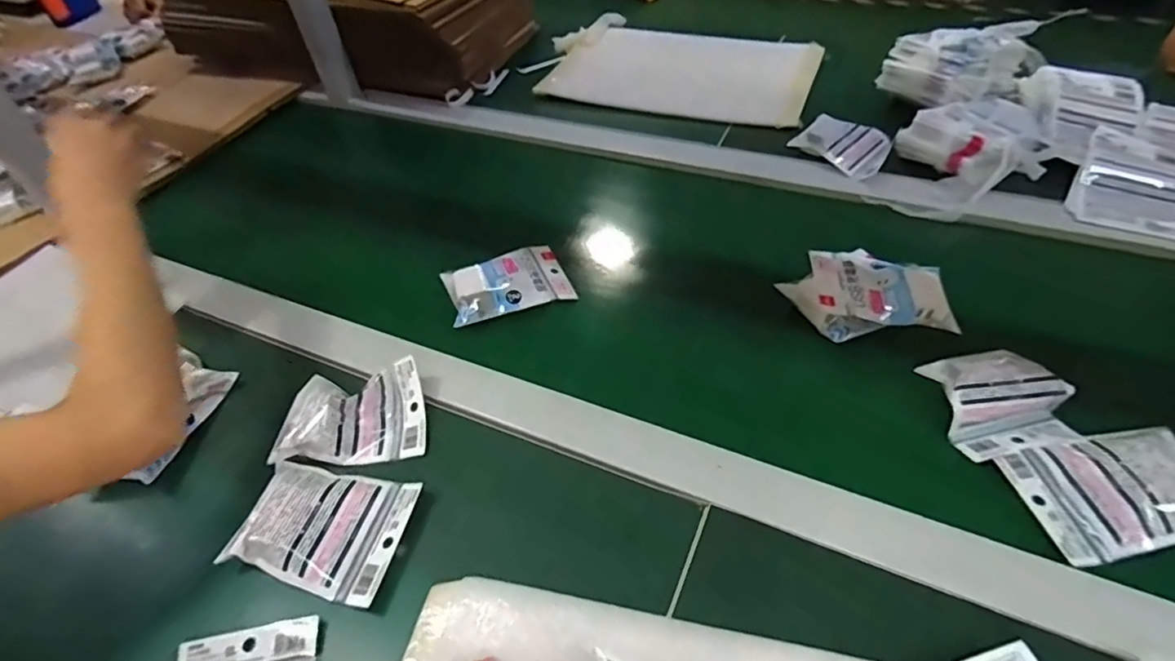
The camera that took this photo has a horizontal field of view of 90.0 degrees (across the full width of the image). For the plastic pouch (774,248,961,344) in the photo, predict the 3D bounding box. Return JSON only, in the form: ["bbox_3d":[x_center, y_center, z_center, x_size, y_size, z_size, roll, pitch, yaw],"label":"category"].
[{"bbox_3d":[0.282,-0.039,0.597,0.153,0.023,0.112,-4,47,2],"label":"plastic pouch"}]

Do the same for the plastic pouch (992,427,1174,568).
[{"bbox_3d":[0.397,0.117,0.441,0.125,0.025,0.091,-10,47,-4],"label":"plastic pouch"}]

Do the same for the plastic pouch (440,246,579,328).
[{"bbox_3d":[-0.089,-0.054,0.660,0.132,0.029,0.087,-21,49,-13],"label":"plastic pouch"}]

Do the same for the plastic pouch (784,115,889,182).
[{"bbox_3d":[0.340,-0.251,0.779,0.112,0.034,0.086,33,58,30],"label":"plastic pouch"}]

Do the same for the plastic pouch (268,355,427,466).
[{"bbox_3d":[-0.212,0.073,0.534,0.120,0.033,0.086,-6,47,0],"label":"plastic pouch"}]

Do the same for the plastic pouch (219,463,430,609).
[{"bbox_3d":[-0.209,0.152,0.463,0.123,0.023,0.095,7,48,12],"label":"plastic pouch"}]

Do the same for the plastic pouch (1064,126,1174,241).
[{"bbox_3d":[0.620,-0.168,0.666,0.105,0.016,0.149,26,69,23],"label":"plastic pouch"}]

